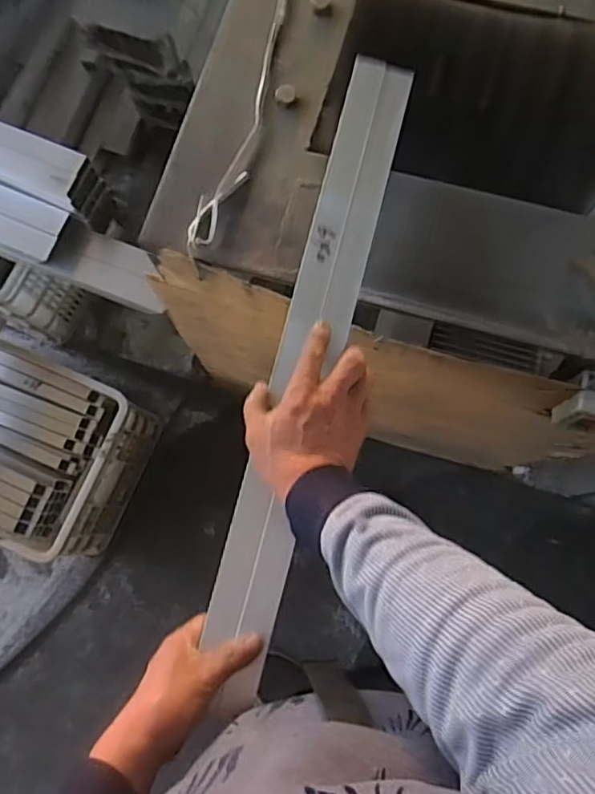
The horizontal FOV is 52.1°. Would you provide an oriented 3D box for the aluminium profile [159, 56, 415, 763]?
[{"bbox_3d":[0.009,-0.025,0.569,0.063,0.013,0.625,14,83,-1],"label":"aluminium profile"}]

